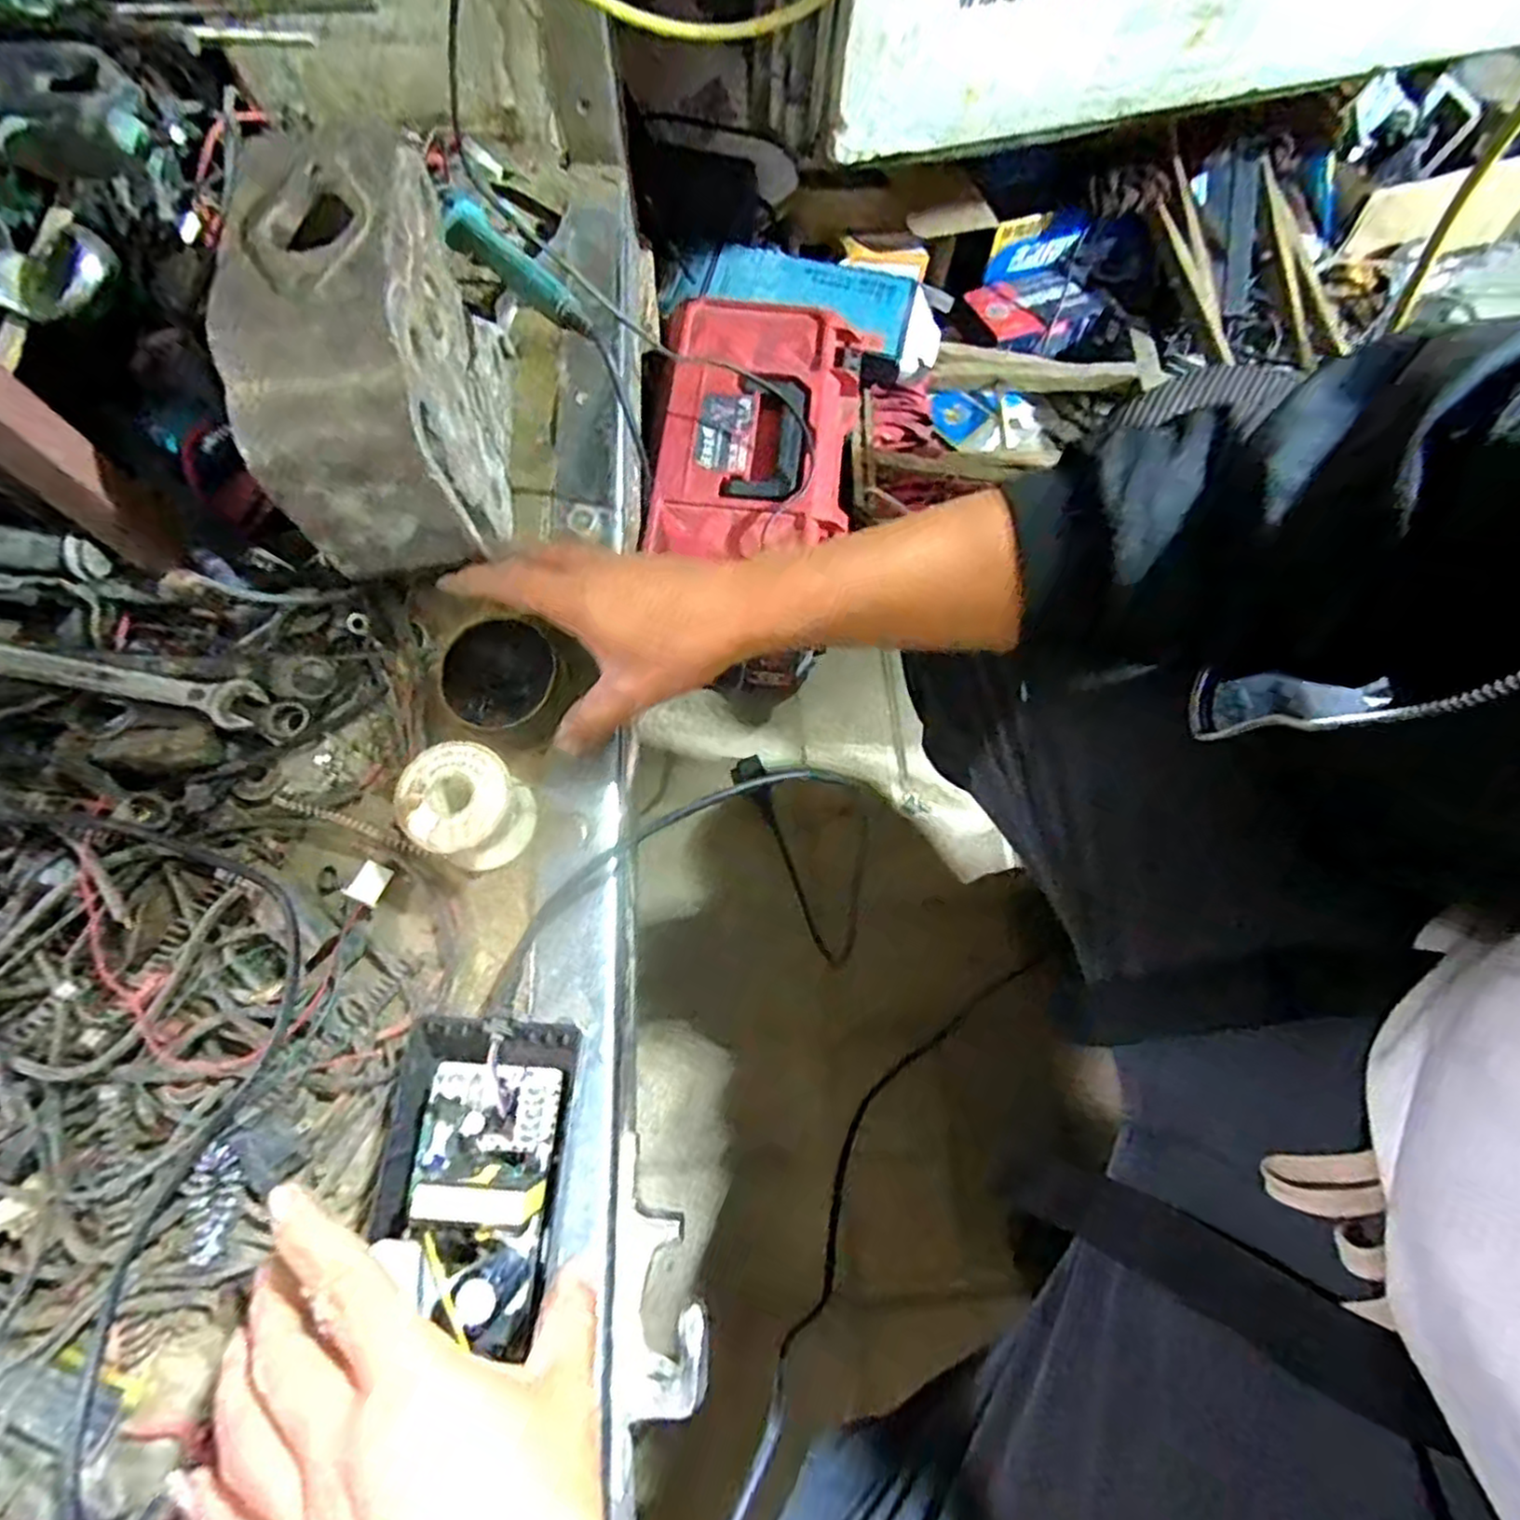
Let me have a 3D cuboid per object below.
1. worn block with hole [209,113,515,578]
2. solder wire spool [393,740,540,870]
[{"bbox_3d":[-0.194,-0.195,0.393,0.084,0.155,0.173,-5,71,-4],"label":"worn block with hole"},{"bbox_3d":[-0.147,0.025,0.378,0.051,0.051,0.052,1,71,-2],"label":"solder wire spool"}]

